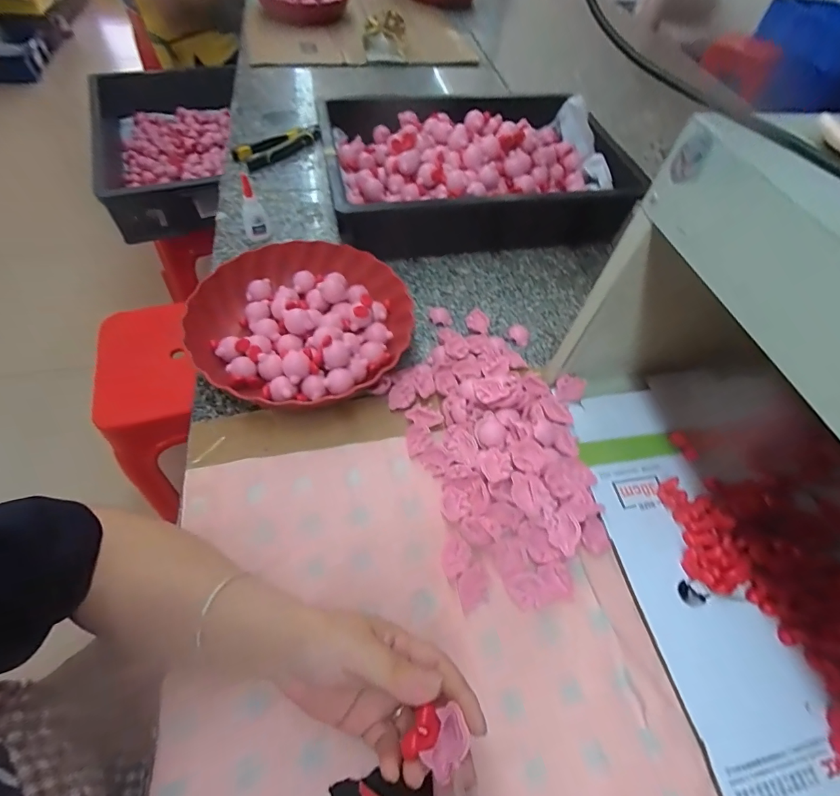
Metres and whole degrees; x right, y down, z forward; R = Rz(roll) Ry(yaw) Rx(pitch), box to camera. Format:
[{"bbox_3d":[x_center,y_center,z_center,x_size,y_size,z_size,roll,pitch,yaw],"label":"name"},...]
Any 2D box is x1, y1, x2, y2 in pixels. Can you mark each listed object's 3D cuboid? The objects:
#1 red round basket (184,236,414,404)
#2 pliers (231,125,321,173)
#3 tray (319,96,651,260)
[{"bbox_3d":[-0.130,-0.089,0.479,0.222,0.047,0.227,2,57,-3],"label":"red round basket"},{"bbox_3d":[-0.247,-0.448,0.734,0.045,0.030,0.165,37,62,19],"label":"pliers"},{"bbox_3d":[0.069,-0.358,0.653,0.413,0.116,0.293,-9,58,-10],"label":"tray"}]

